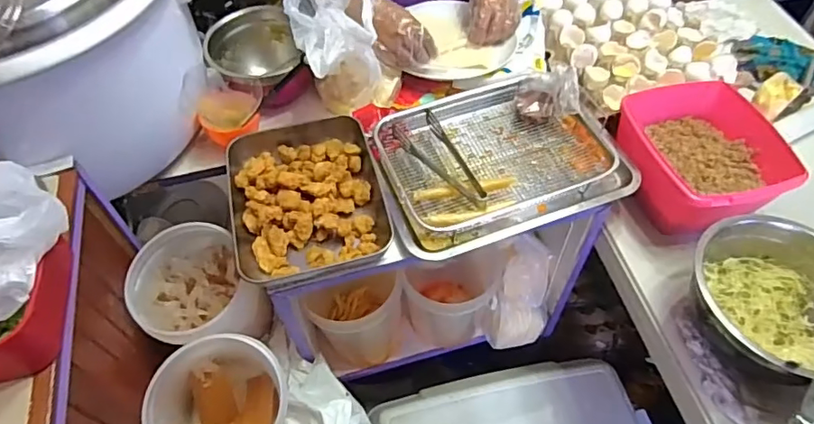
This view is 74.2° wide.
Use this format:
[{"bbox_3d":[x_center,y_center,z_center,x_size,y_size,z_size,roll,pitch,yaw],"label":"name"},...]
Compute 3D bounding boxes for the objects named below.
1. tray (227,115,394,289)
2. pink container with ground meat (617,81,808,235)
[{"bbox_3d":[-0.141,-0.031,0.754,0.201,0.039,0.256,-13,55,-9],"label":"tray"},{"bbox_3d":[0.421,-0.089,0.798,0.193,0.088,0.238,-12,54,-8],"label":"pink container with ground meat"}]

